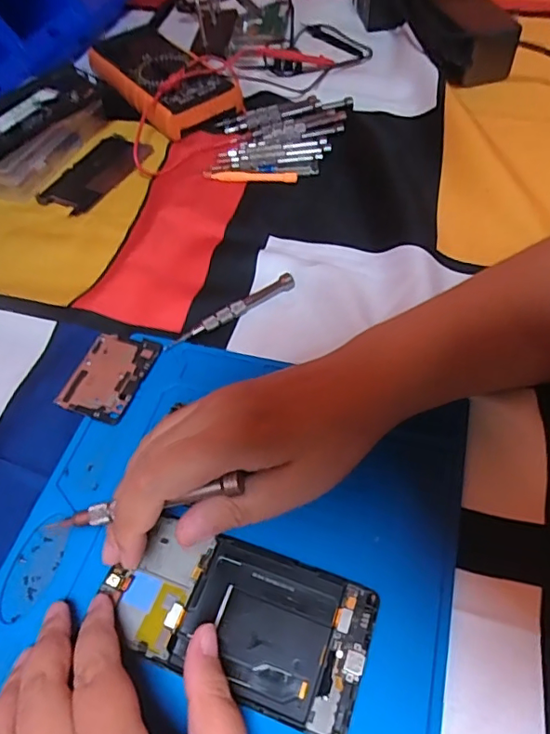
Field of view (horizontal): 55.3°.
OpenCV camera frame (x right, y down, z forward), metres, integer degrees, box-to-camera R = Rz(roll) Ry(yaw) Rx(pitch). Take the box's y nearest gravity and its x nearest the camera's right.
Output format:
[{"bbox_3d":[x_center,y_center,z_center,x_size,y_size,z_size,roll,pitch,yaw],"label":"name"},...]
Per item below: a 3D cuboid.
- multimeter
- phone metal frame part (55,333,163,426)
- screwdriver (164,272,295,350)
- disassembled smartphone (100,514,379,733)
[{"bbox_3d":[-0.115,-0.296,0.536,0.081,0.039,0.193,-34,59,-18],"label":"multimeter"},{"bbox_3d":[-0.110,0.004,0.345,0.050,0.004,0.063,15,57,14],"label":"phone metal frame part"},{"bbox_3d":[-0.030,-0.039,0.367,0.101,0.007,0.010,-29,58,-15],"label":"screwdriver"},{"bbox_3d":[-0.018,0.119,0.255,0.124,0.008,0.065,15,57,14],"label":"disassembled smartphone"}]

